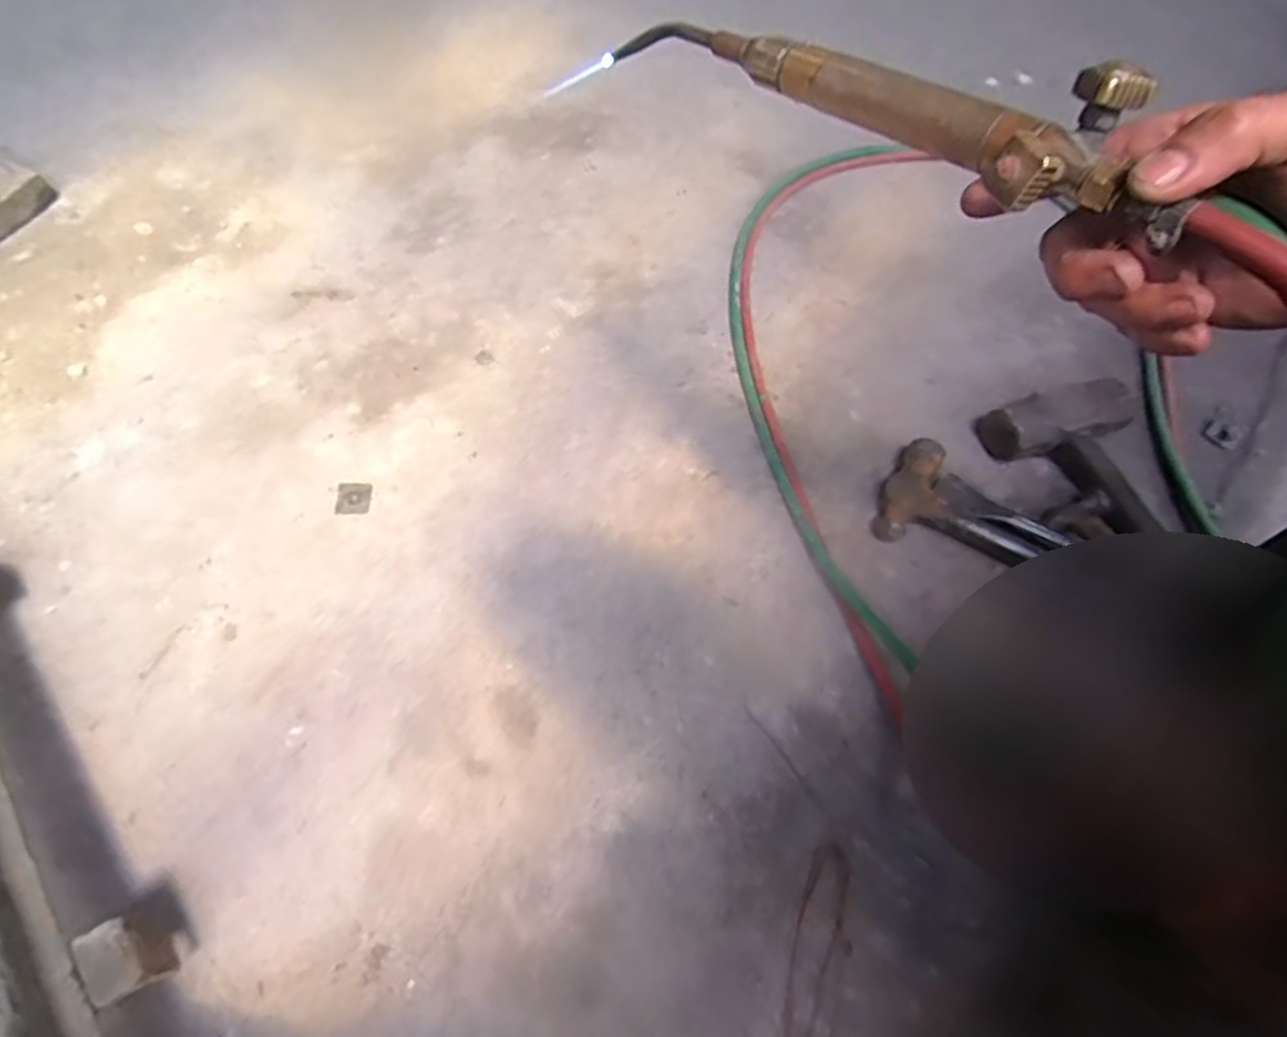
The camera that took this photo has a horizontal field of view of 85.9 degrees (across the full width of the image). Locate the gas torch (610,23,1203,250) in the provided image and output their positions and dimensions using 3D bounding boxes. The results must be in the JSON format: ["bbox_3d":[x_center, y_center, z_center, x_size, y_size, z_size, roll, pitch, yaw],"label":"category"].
[{"bbox_3d":[0.094,-0.221,0.345,0.054,0.041,0.351,-31,52,-17],"label":"gas torch"}]

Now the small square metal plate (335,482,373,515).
[{"bbox_3d":[-0.294,-0.021,0.702,0.034,0.004,0.036,-2,64,-5],"label":"small square metal plate"}]

